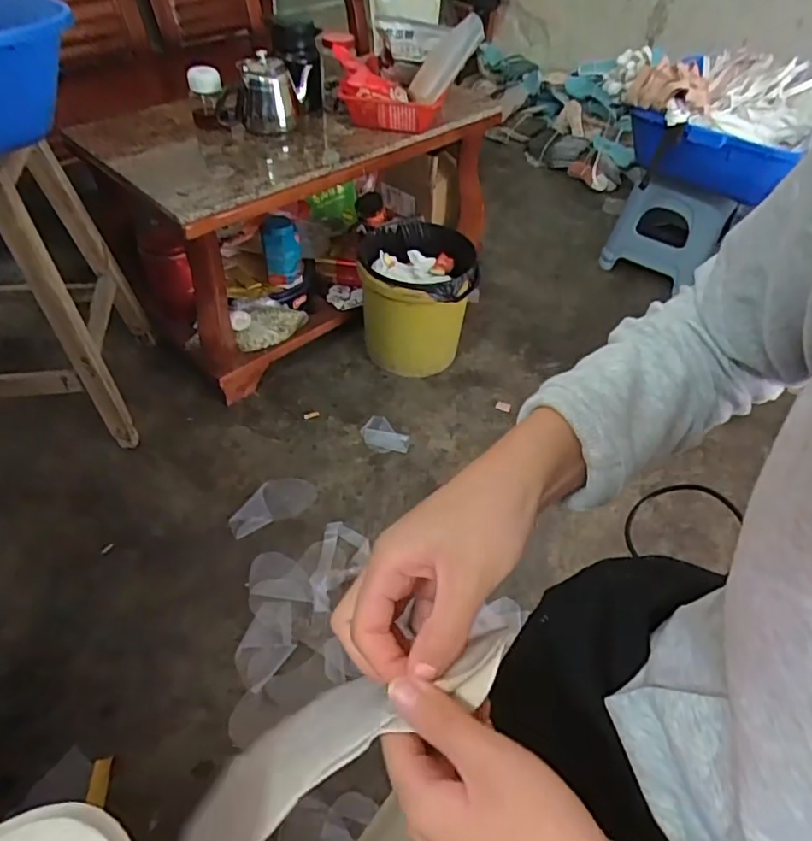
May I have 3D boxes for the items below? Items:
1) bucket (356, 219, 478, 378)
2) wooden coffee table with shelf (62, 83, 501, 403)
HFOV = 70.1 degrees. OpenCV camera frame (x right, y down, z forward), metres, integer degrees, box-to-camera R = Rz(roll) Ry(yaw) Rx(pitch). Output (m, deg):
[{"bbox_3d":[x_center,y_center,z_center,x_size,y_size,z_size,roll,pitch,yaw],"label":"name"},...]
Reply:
[{"bbox_3d":[0.021,-0.272,1.390,0.258,0.273,0.273,2,47,-2],"label":"bucket"},{"bbox_3d":[-0.207,-0.544,1.474,0.926,0.426,0.443,-29,56,-28],"label":"wooden coffee table with shelf"}]

